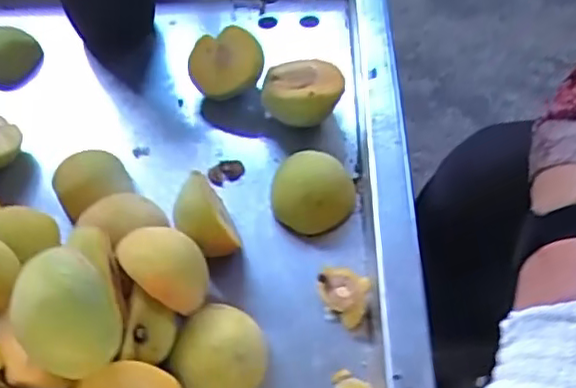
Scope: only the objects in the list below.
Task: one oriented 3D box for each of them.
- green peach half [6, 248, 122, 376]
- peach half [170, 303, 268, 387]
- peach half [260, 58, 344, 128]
[{"bbox_3d":[-0.123,0.068,0.364,0.052,0.071,0.035,-28,13,-17],"label":"green peach half"},{"bbox_3d":[-0.044,0.102,0.418,0.057,0.033,0.054,-1,53,2],"label":"peach half"},{"bbox_3d":[0.011,-0.079,0.525,0.063,0.049,0.060,-22,55,-14],"label":"peach half"}]

